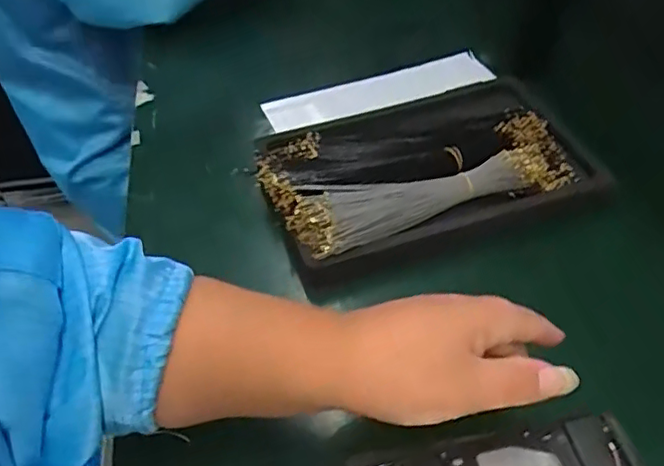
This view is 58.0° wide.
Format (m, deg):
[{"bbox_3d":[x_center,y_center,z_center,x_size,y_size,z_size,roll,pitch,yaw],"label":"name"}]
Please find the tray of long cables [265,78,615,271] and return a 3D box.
[{"bbox_3d":[0.072,-0.058,0.488,0.253,0.039,0.160,-17,47,-13],"label":"tray of long cables"}]

